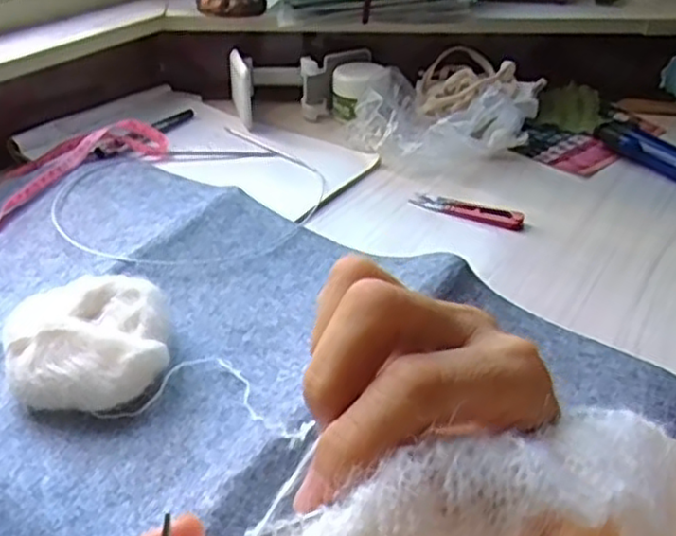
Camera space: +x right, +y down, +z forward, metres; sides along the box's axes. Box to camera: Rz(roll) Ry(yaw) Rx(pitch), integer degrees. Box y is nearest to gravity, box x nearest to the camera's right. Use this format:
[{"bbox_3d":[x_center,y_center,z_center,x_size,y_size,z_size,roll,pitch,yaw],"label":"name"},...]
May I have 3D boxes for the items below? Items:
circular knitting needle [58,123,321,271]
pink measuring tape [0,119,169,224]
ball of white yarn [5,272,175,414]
[{"bbox_3d":[-0.130,-0.070,0.635,0.241,0.010,0.233,1,35,-1],"label":"circular knitting needle"},{"bbox_3d":[-0.281,-0.080,0.630,0.105,0.025,0.279,18,38,23],"label":"pink measuring tape"},{"bbox_3d":[-0.153,0.046,0.437,0.092,0.041,0.093,1,35,-1],"label":"ball of white yarn"}]

